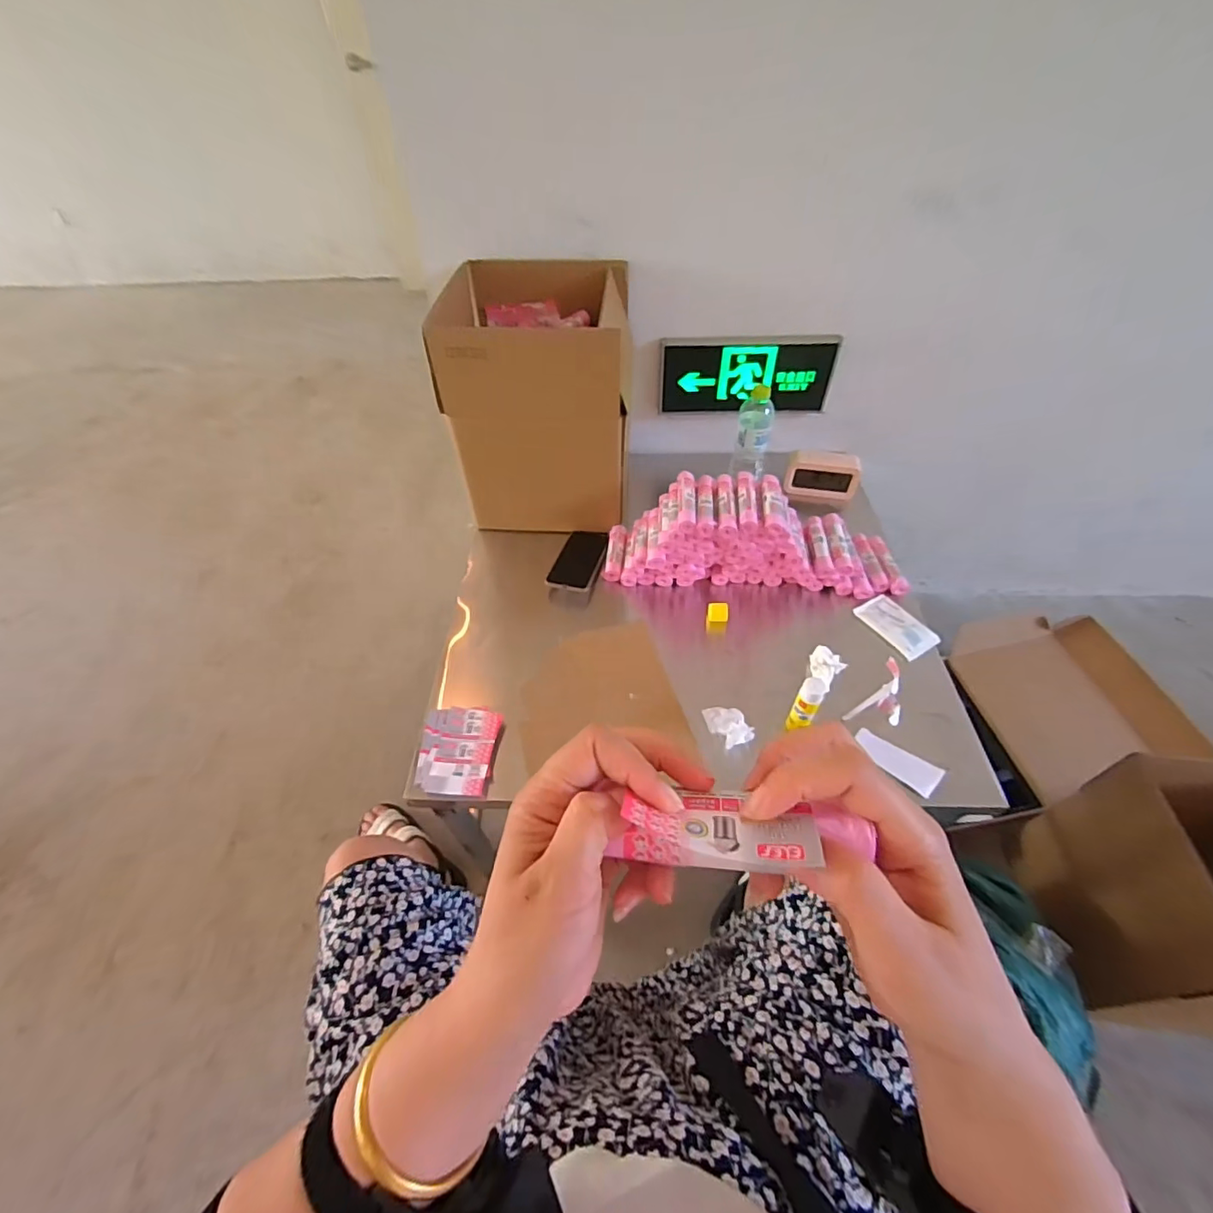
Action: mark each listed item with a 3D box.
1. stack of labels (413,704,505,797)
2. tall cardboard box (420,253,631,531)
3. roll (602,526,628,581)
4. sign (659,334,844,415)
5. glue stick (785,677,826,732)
[{"bbox_3d":[-0.206,0.197,0.749,0.104,0.017,0.130,1,49,3],"label":"stack of labels"},{"bbox_3d":[-0.122,-0.377,0.987,0.305,0.349,0.300,0,49,2],"label":"tall cardboard box"},{"bbox_3d":[0.018,-0.103,1.025,0.036,0.023,0.128,5,49,6],"label":"roll"},{"bbox_3d":[0.279,-0.456,1.077,0.340,0.148,0.032,0,49,2],"label":"sign"},{"bbox_3d":[0.270,0.134,0.730,0.028,0.101,0.022,13,50,13],"label":"glue stick"}]

